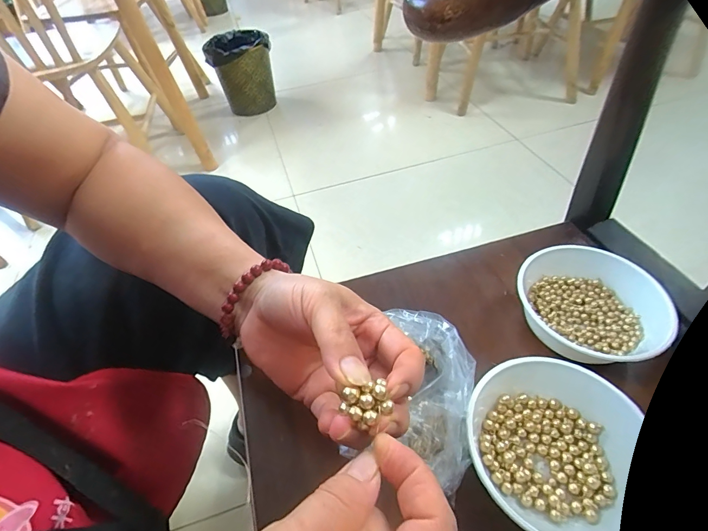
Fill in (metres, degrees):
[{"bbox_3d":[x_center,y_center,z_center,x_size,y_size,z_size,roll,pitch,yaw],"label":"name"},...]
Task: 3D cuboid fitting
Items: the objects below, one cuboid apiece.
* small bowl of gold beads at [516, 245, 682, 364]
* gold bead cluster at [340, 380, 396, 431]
[{"bbox_3d":[0.200,0.036,0.322,0.110,0.044,0.108,-2,48,3],"label":"small bowl of gold beads"},{"bbox_3d":[0.006,0.068,0.182,0.022,0.012,0.017,-14,48,-8],"label":"gold bead cluster"}]

